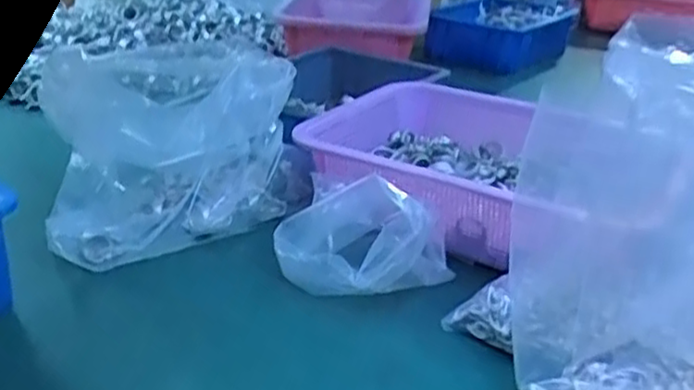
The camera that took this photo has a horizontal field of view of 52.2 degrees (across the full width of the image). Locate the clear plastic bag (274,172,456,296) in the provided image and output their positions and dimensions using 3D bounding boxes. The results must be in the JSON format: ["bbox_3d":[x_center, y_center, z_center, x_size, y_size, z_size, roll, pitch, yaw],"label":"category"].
[{"bbox_3d":[0.011,0.026,0.529,0.127,0.077,0.090,16,27,26],"label":"clear plastic bag"}]

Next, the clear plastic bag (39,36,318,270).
[{"bbox_3d":[-0.143,-0.042,0.594,0.220,0.130,0.120,-14,30,-34],"label":"clear plastic bag"}]

